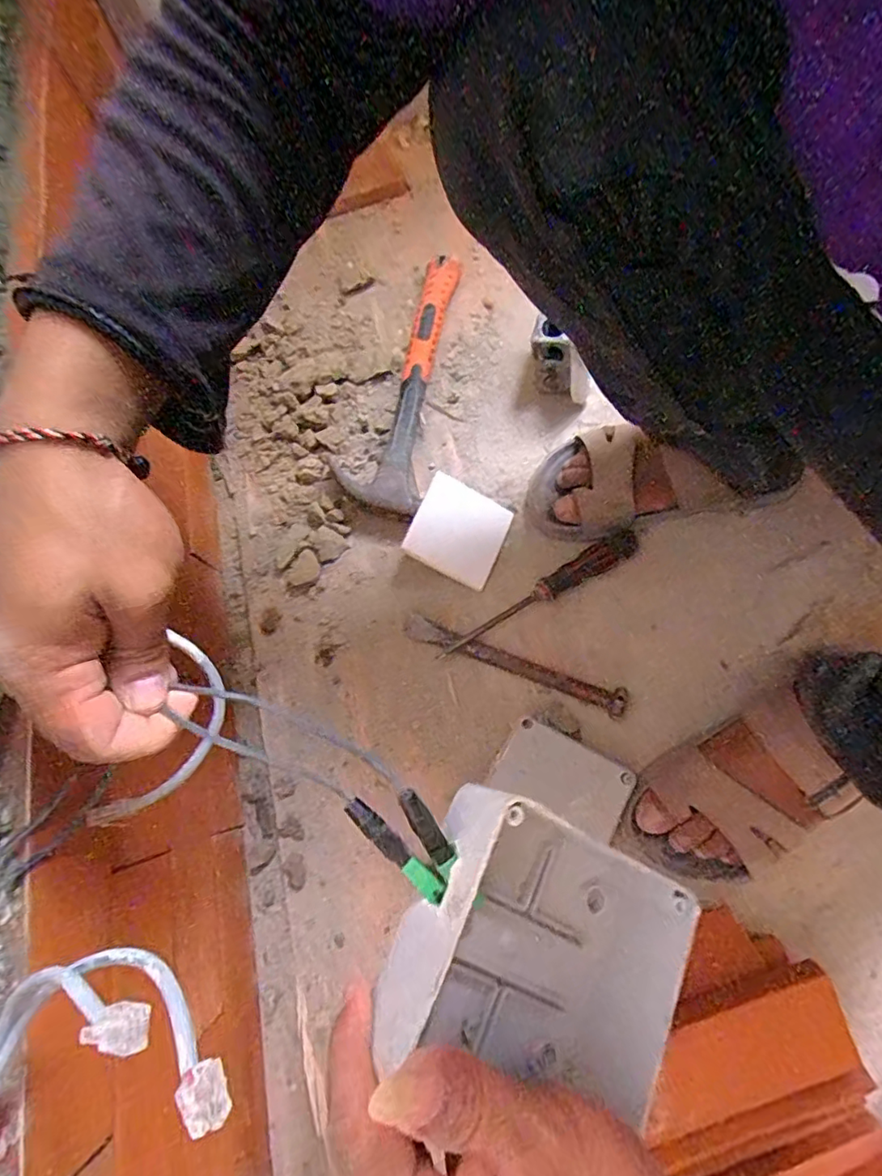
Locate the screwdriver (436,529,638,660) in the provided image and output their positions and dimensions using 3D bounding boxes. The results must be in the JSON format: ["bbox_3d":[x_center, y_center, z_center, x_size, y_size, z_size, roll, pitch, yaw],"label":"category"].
[{"bbox_3d":[0.090,0.005,0.501,0.207,0.020,0.025,-30,74,-7],"label":"screwdriver"}]

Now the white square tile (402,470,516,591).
[{"bbox_3d":[0.018,-0.056,0.522,0.085,0.012,0.090,27,71,-11],"label":"white square tile"}]

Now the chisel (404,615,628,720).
[{"bbox_3d":[0.064,0.066,0.488,0.202,0.015,0.025,21,75,8],"label":"chisel"}]

